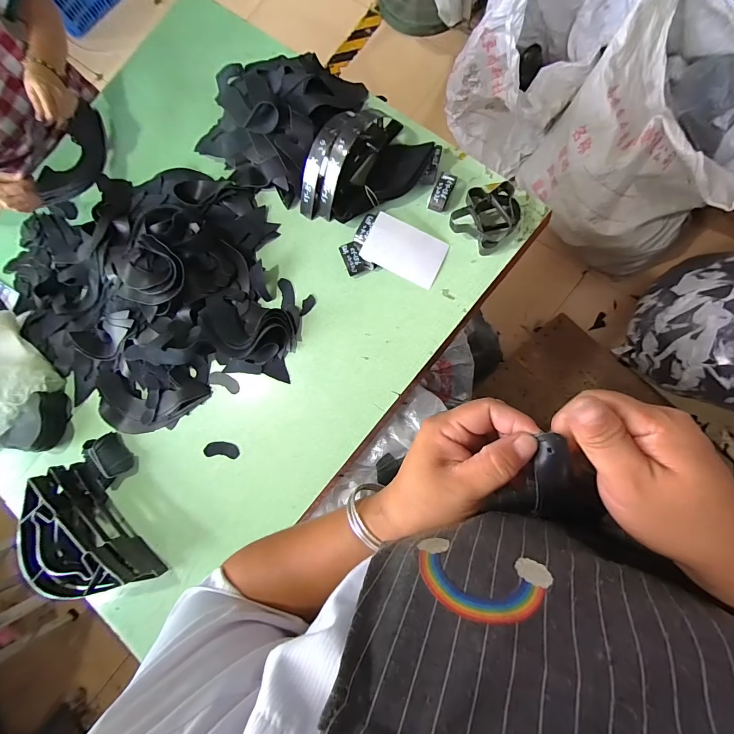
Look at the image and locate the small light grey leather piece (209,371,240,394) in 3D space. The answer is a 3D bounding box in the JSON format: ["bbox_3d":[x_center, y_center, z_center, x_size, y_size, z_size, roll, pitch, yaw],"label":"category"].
[{"bbox_3d":[-0.304,0.032,0.742,0.074,0.011,0.029,25,91,6],"label":"small light grey leather piece"}]

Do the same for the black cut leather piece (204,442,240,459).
[{"bbox_3d":[-0.301,0.173,0.725,0.072,0.005,0.031,7,78,-4],"label":"black cut leather piece"}]

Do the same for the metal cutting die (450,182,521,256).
[{"bbox_3d":[0.236,-0.296,0.675,0.113,0.057,0.125,33,92,5],"label":"metal cutting die"}]

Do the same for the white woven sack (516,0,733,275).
[{"bbox_3d":[0.895,-0.693,1.150,0.589,0.537,0.505,35,92,5],"label":"white woven sack"}]

